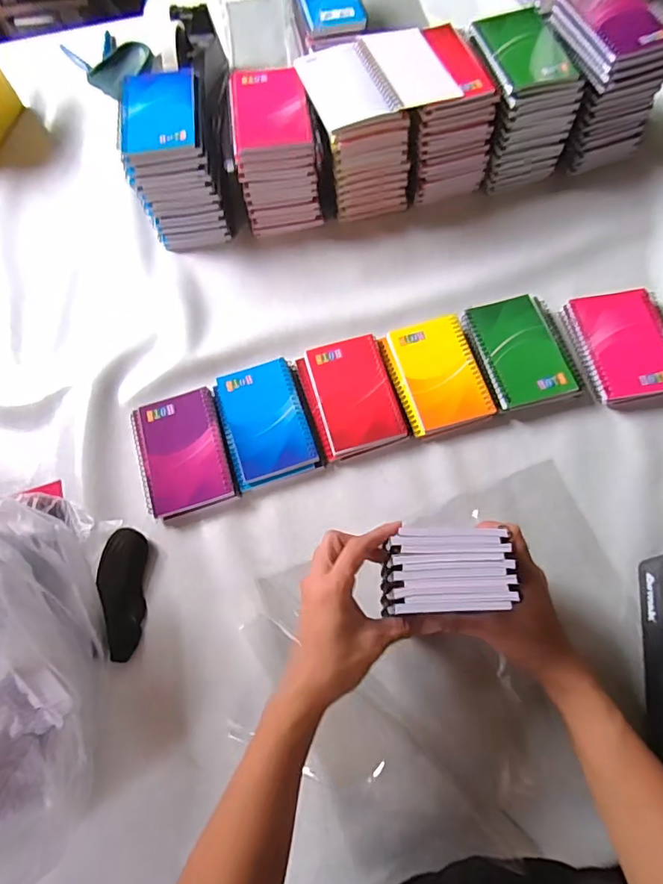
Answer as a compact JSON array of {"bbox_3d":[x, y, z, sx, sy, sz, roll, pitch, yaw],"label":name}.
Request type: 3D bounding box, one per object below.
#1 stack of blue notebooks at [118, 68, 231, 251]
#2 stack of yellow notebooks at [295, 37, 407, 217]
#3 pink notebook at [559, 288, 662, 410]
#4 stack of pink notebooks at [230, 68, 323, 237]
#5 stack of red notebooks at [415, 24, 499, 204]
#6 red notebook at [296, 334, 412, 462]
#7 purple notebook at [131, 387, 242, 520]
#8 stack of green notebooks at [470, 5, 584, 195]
[{"bbox_3d":[-0.194,-0.352,0.624,0.099,0.125,0.154,-10,69,-1],"label":"stack of blue notebooks"},{"bbox_3d":[0.029,-0.382,0.624,0.097,0.138,0.129,-19,69,-5],"label":"stack of yellow notebooks"},{"bbox_3d":[0.334,-0.108,0.554,0.114,0.024,0.137,-8,69,-1],"label":"pink notebook"},{"bbox_3d":[-0.069,-0.365,0.627,0.089,0.123,0.139,-8,69,-1],"label":"stack of pink notebooks"},{"bbox_3d":[0.136,-0.414,0.631,0.098,0.125,0.136,-12,69,-2],"label":"stack of red notebooks"},{"bbox_3d":[0.023,-0.053,0.557,0.095,0.011,0.135,-17,69,-4],"label":"red notebook"},{"bbox_3d":[-0.162,0.011,0.541,0.095,0.013,0.132,-18,69,-5],"label":"purple notebook"},{"bbox_3d":[0.233,-0.434,0.631,0.105,0.127,0.141,-12,69,-2],"label":"stack of green notebooks"}]

